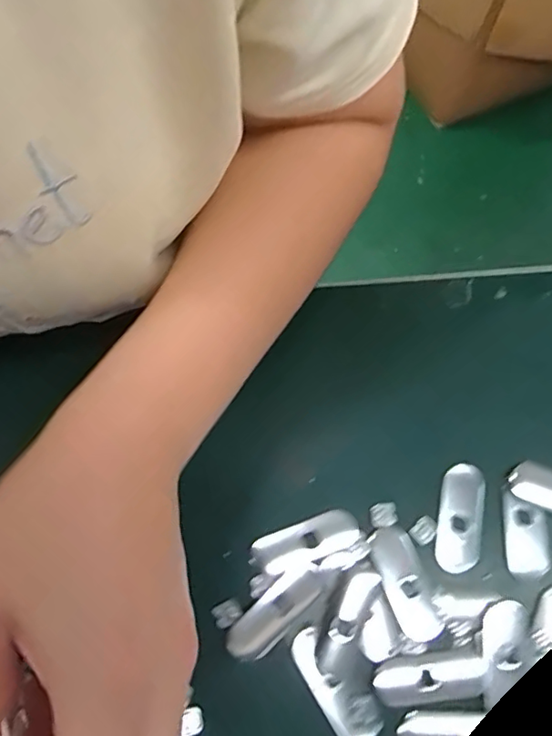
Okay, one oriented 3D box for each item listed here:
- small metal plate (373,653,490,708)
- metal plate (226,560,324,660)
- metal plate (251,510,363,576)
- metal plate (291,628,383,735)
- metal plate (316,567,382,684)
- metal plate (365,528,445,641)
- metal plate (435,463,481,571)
[{"bbox_3d":[0.069,0.138,0.247,0.051,0.004,0.018,-4,68,-3],"label":"small metal plate"},{"bbox_3d":[0.001,0.110,0.254,0.019,0.004,0.052,42,73,14],"label":"metal plate"},{"bbox_3d":[0.015,0.082,0.265,0.049,0.004,0.018,-20,70,-9],"label":"metal plate"},{"bbox_3d":[0.026,0.139,0.243,0.021,0.004,0.049,-32,72,-13],"label":"metal plate"},{"bbox_3d":[0.031,0.115,0.254,0.017,0.004,0.050,24,70,8],"label":"metal plate"},{"bbox_3d":[0.061,0.100,0.259,0.020,0.004,0.051,-20,70,-9],"label":"metal plate"},{"bbox_3d":[0.090,0.073,0.273,0.021,0.004,0.050,8,68,2],"label":"metal plate"}]

